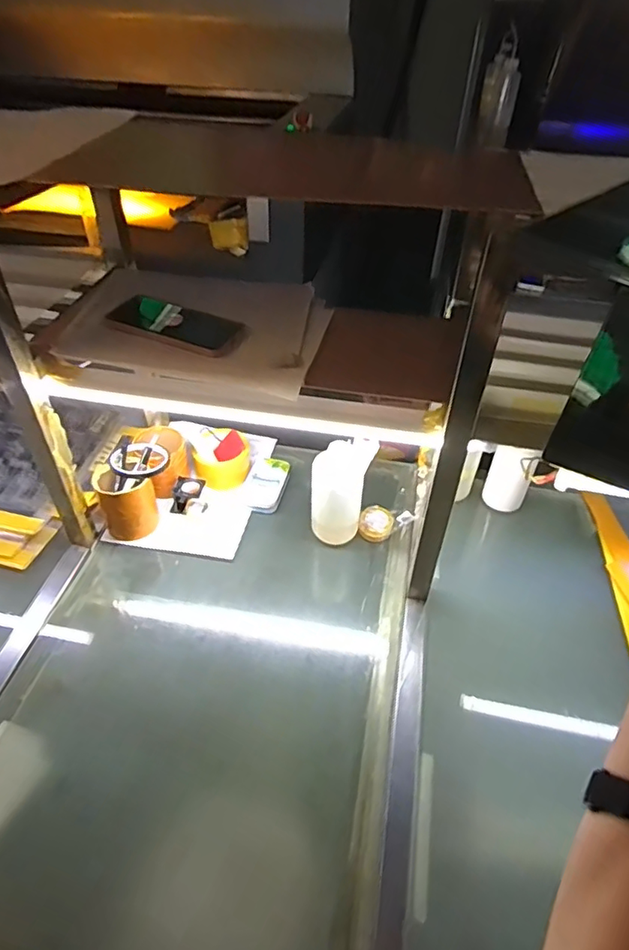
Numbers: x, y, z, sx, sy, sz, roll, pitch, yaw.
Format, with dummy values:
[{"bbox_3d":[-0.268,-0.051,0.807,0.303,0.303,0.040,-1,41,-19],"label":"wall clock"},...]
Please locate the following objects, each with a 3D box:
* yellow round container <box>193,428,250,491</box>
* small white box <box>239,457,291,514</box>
[{"bbox_3d":[-0.155,-0.027,0.917,0.095,0.059,0.101,-10,44,-11],"label":"yellow round container"},{"bbox_3d":[-0.080,0.015,0.921,0.064,0.018,0.116,10,44,10],"label":"small white box"}]

